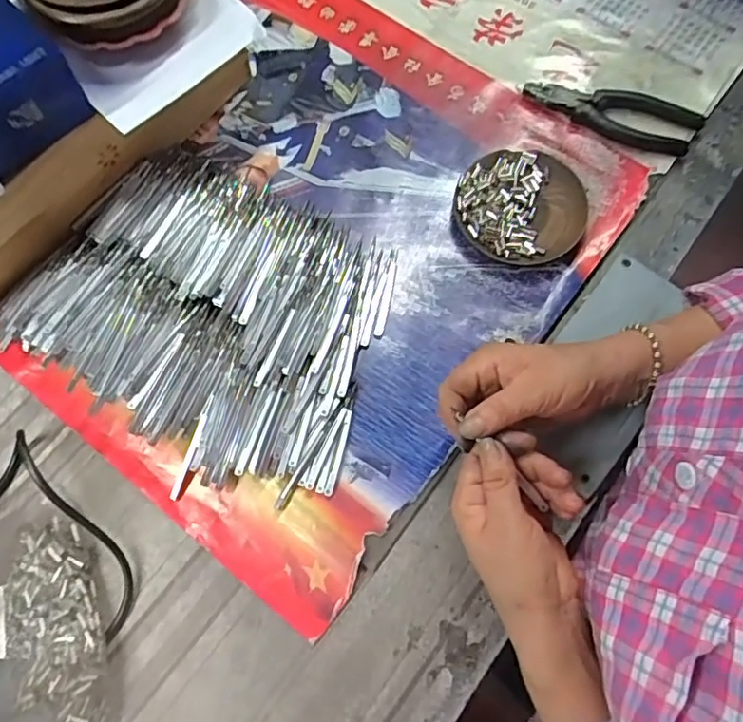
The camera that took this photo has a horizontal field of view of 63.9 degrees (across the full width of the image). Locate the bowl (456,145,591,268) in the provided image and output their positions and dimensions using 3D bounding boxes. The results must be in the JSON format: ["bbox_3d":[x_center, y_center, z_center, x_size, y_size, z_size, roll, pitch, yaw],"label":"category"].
[{"bbox_3d":[0.137,-0.141,0.540,0.115,0.019,0.116,23,72,8],"label":"bowl"}]

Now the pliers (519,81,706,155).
[{"bbox_3d":[0.231,-0.240,0.575,0.165,0.013,0.062,19,72,6],"label":"pliers"}]

